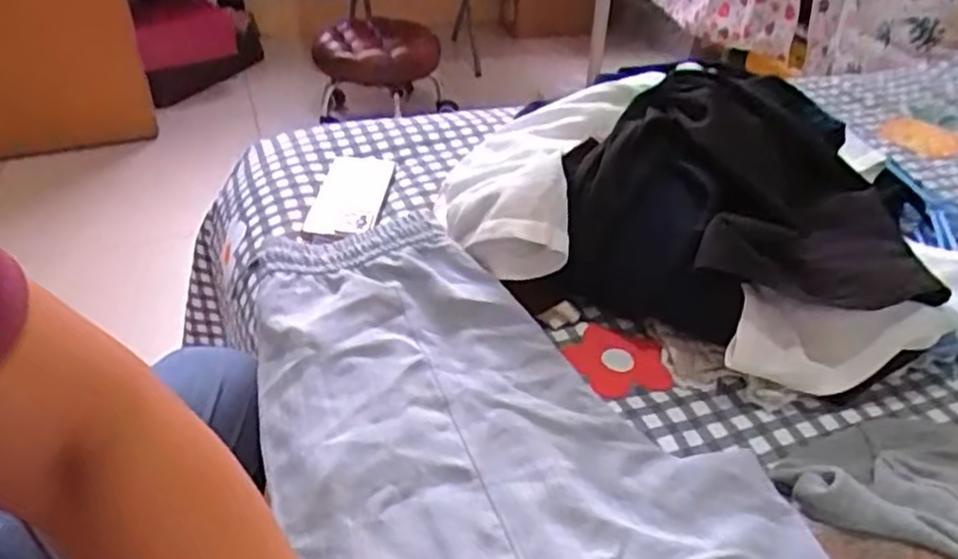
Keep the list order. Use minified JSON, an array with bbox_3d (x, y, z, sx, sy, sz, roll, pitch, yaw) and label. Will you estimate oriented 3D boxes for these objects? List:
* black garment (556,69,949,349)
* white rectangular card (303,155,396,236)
[{"bbox_3d":[0.239,-0.089,0.688,0.277,0.149,0.312,13,38,13],"label":"black garment"},{"bbox_3d":[-0.144,-0.094,0.818,0.075,0.011,0.167,3,34,3],"label":"white rectangular card"}]

